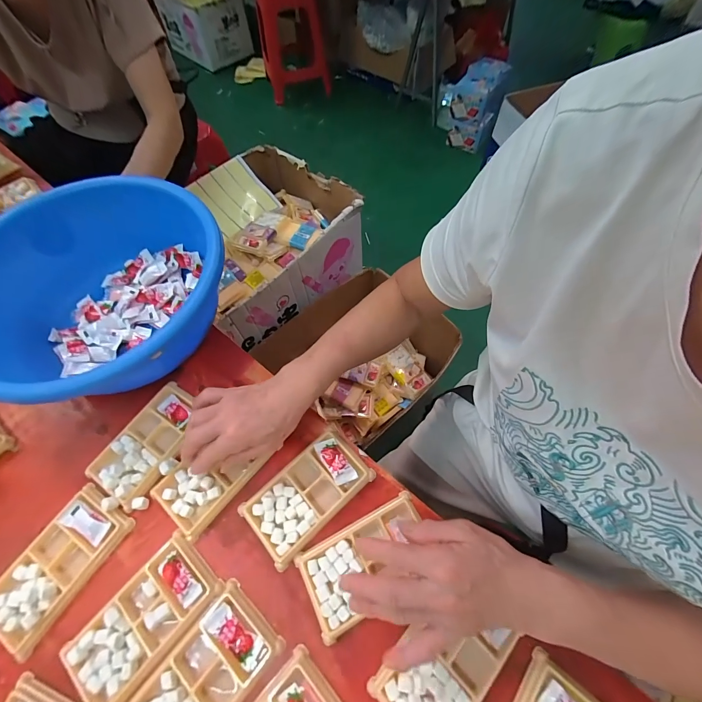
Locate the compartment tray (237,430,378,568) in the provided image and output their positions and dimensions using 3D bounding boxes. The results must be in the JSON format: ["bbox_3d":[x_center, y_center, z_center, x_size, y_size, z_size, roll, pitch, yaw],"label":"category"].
[{"bbox_3d":[-0.047,0.156,0.367,0.137,0.012,0.074,-38,68,-15],"label":"compartment tray"}]

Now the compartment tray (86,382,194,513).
[{"bbox_3d":[-0.247,0.107,0.402,0.077,0.022,0.136,23,67,13],"label":"compartment tray"}]

